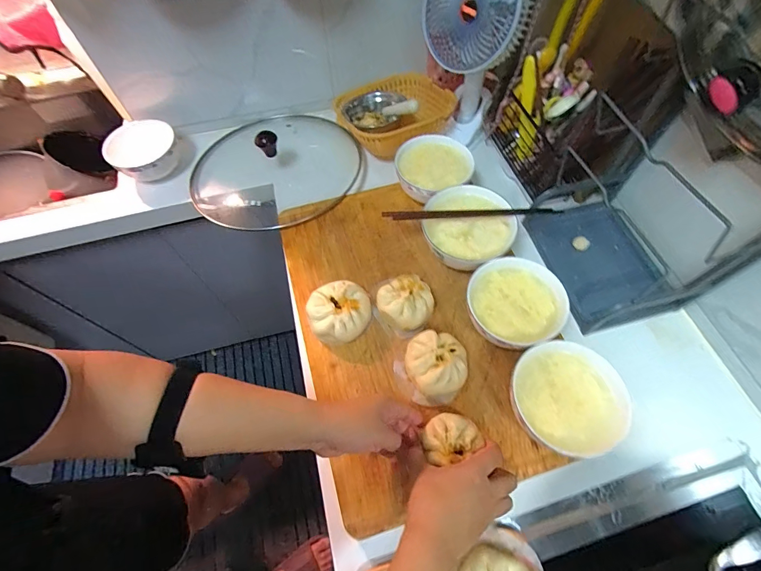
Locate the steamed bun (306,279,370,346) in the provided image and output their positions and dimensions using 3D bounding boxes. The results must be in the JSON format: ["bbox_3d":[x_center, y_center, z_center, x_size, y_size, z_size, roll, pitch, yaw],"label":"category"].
[{"bbox_3d":[-0.057,0.038,0.522,0.085,0.040,0.079,-1,61,1],"label":"steamed bun"}]

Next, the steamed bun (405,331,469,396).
[{"bbox_3d":[0.072,0.101,0.482,0.076,0.044,0.079,-1,61,1],"label":"steamed bun"}]

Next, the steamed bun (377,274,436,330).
[{"bbox_3d":[0.037,0.025,0.523,0.067,0.047,0.068,-1,61,1],"label":"steamed bun"}]

